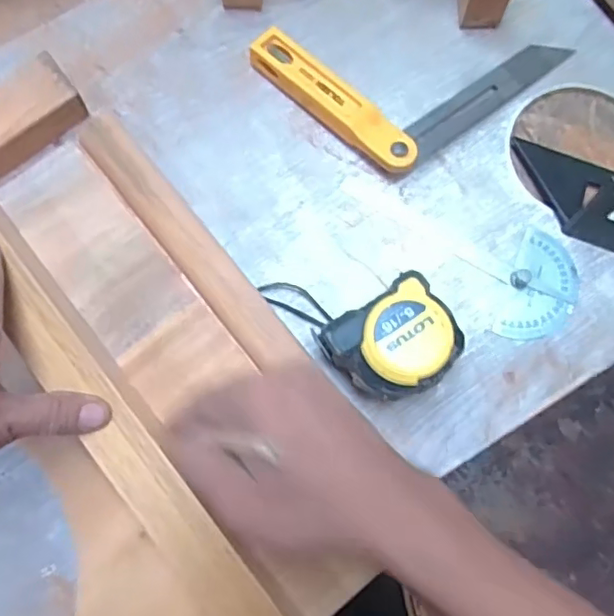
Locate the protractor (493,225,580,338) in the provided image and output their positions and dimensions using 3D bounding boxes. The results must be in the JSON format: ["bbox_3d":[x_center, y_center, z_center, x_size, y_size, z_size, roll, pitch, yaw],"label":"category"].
[{"bbox_3d":[0.178,-0.015,0.431,0.050,0.009,0.086,20,78,5],"label":"protractor"}]

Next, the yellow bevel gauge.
[{"bbox_3d":[0.082,-0.206,0.468,0.202,0.027,0.158,-38,80,-8],"label":"yellow bevel gauge"}]

